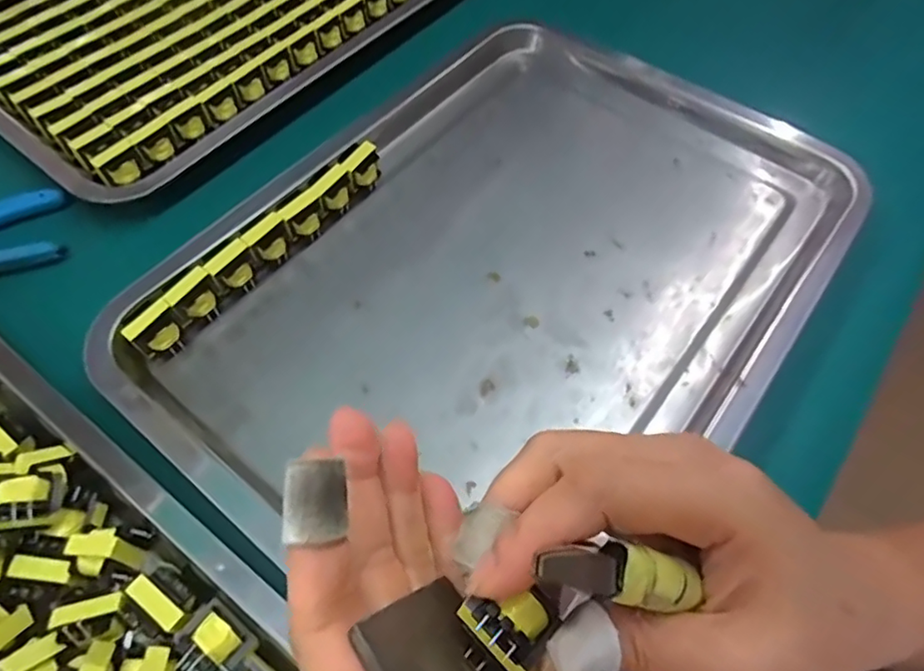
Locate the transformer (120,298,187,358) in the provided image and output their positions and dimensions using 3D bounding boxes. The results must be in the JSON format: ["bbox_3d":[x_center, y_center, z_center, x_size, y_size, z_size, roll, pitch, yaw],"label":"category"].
[{"bbox_3d":[-0.150,-0.001,0.283,0.014,0.024,0.024,34,65,15],"label":"transformer"}]

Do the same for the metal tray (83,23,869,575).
[{"bbox_3d":[0.026,-0.042,0.319,0.277,0.033,0.371,36,66,16],"label":"metal tray"}]

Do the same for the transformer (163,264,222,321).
[{"bbox_3d":[-0.136,-0.018,0.293,0.017,0.024,0.024,36,66,16],"label":"transformer"}]

